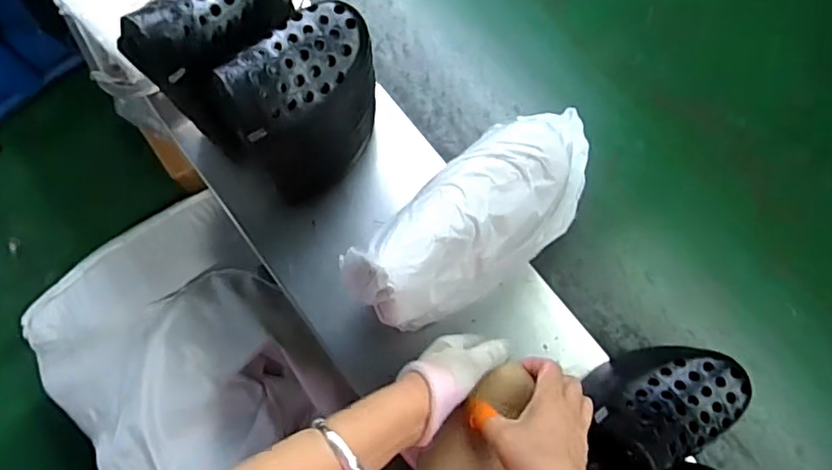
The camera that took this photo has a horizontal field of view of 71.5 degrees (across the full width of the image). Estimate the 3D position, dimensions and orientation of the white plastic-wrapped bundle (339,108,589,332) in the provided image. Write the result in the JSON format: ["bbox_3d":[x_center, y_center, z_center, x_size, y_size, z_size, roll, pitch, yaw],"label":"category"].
[{"bbox_3d":[0.064,-0.010,0.554,0.264,0.178,0.101,-39,79,-9],"label":"white plastic-wrapped bundle"}]

